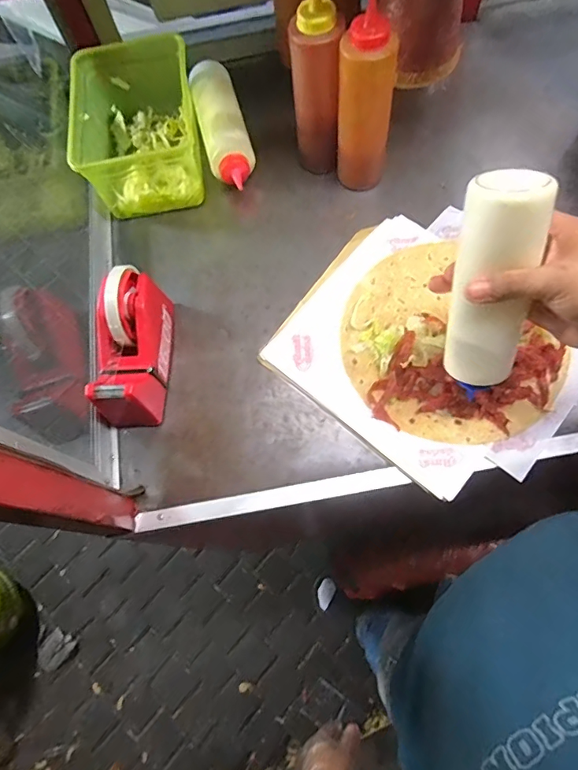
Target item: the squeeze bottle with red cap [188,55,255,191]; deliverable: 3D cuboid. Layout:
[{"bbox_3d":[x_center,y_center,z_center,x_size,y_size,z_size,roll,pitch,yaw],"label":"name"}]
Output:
[{"bbox_3d":[-0.090,-0.353,0.638,0.061,0.062,0.202,-15,69,-4],"label":"squeeze bottle with red cap"}]

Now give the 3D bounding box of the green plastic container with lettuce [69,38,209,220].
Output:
[{"bbox_3d":[-0.199,-0.350,0.623,0.152,0.097,0.228,-10,69,-2],"label":"green plastic container with lettuce"}]

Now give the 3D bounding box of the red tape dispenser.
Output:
[{"bbox_3d":[-0.169,-0.043,0.501,0.063,0.095,0.154,2,69,3],"label":"red tape dispenser"}]

